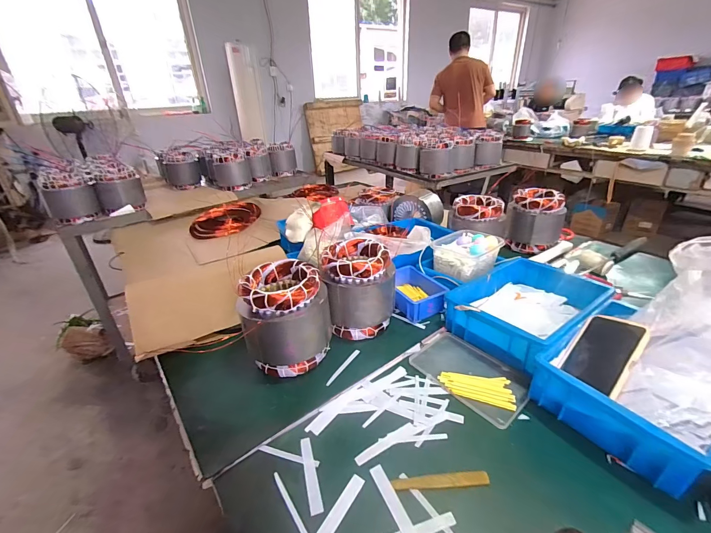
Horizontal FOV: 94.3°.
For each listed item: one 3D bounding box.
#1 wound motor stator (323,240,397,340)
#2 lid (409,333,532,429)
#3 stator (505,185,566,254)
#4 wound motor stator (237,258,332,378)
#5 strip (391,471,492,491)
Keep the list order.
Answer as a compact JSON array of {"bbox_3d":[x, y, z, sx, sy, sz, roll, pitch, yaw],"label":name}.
[{"bbox_3d":[0.008,0.045,0.660,0.135,0.161,0.126,-7,29,-7],"label":"wound motor stator"},{"bbox_3d":[0.197,0.181,0.566,0.118,0.015,0.182,-25,35,-33],"label":"lid"},{"bbox_3d":[0.529,-0.136,0.972,0.147,0.154,0.118,9,30,21],"label":"stator"},{"bbox_3d":[-0.119,0.091,0.587,0.137,0.168,0.127,-9,29,-9],"label":"wound motor stator"},{"bbox_3d":[0.106,0.268,0.412,0.117,0.004,0.017,-4,29,0],"label":"strip"}]

